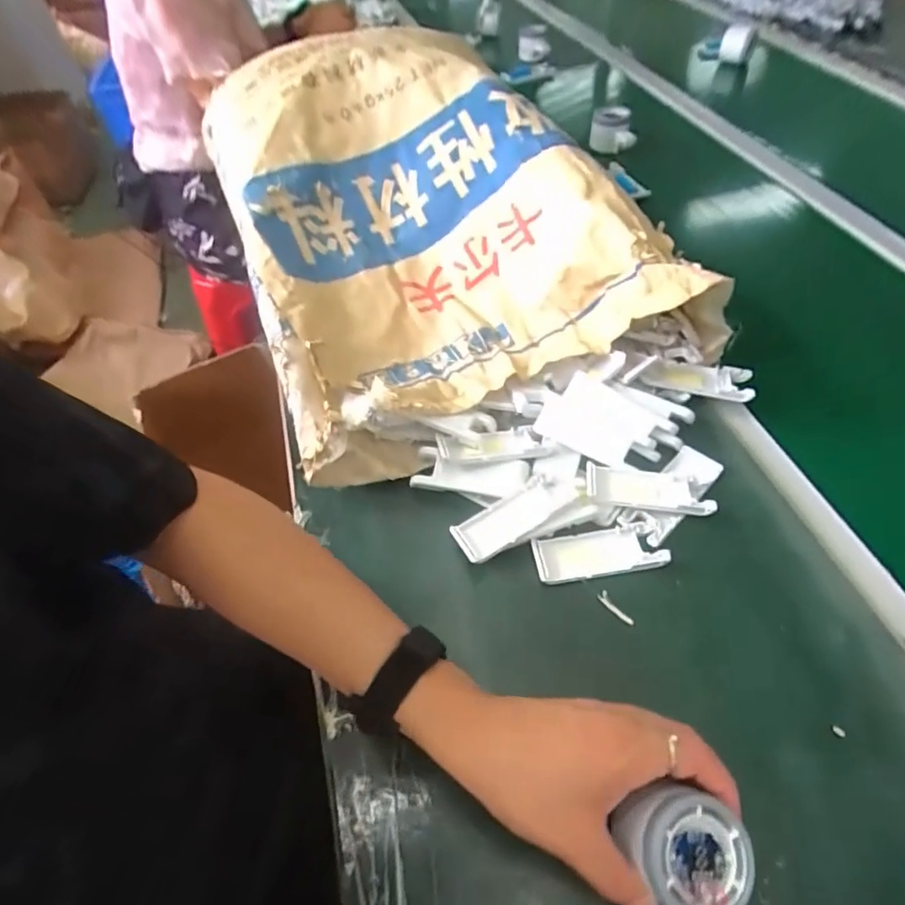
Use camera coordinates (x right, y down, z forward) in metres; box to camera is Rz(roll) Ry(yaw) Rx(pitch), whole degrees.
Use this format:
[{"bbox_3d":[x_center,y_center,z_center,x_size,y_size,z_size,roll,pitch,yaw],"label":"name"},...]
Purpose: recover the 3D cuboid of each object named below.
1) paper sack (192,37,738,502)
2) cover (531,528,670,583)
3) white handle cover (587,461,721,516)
[{"bbox_3d":[-0.047,-0.294,0.645,0.387,0.141,0.621,-19,53,-10],"label":"paper sack"},{"bbox_3d":[0.117,0.081,0.454,0.101,0.010,0.038,-6,52,-3],"label":"cover"},{"bbox_3d":[0.164,0.030,0.475,0.100,0.010,0.040,6,53,7],"label":"white handle cover"}]

